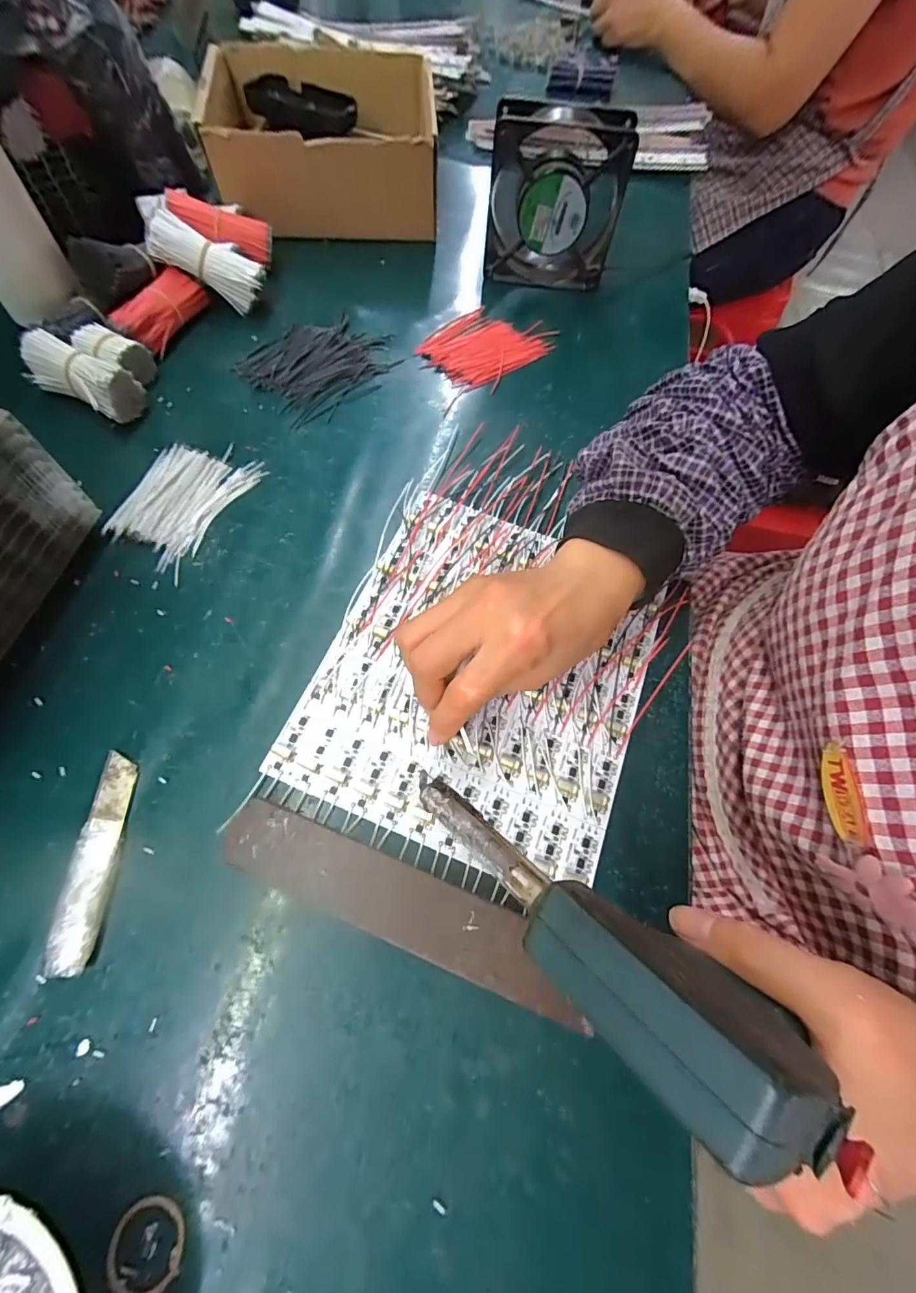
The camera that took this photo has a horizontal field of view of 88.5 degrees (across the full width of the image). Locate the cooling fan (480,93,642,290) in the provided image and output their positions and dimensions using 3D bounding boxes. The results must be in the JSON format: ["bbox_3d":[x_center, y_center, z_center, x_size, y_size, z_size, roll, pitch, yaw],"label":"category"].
[{"bbox_3d":[0.089,-0.415,0.443,0.121,0.122,0.044,4,65,-2],"label":"cooling fan"}]

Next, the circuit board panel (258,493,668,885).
[{"bbox_3d":[0.018,0.010,0.305,0.192,0.009,0.226,21,65,6],"label":"circuit board panel"}]

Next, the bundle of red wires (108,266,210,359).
[{"bbox_3d":[-0.261,-0.294,0.417,0.029,0.034,0.089,22,65,7],"label":"bundle of red wires"}]

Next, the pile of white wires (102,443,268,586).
[{"bbox_3d":[-0.206,-0.112,0.351,0.075,0.006,0.111,24,66,7],"label":"pile of white wires"}]

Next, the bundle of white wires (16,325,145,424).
[{"bbox_3d":[-0.301,-0.216,0.378,0.088,0.036,0.039,26,66,9],"label":"bundle of white wires"}]

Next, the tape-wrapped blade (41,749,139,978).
[{"bbox_3d":[-0.189,0.108,0.245,0.022,0.010,0.103,0,65,-4],"label":"tape-wrapped blade"}]

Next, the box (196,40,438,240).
[{"bbox_3d":[-0.138,-0.529,0.497,0.222,0.090,0.200,-1,65,-4],"label":"box"}]

